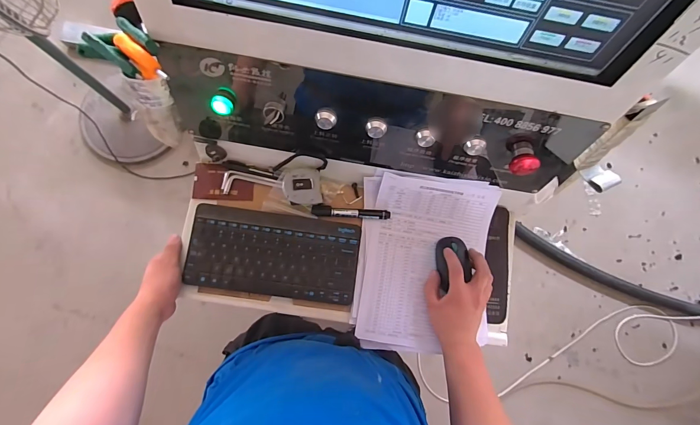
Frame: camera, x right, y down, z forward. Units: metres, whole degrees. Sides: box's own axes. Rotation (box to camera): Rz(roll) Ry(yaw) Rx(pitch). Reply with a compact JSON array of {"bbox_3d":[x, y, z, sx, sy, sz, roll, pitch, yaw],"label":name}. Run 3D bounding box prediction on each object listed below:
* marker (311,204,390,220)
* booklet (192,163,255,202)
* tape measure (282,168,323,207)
[{"bbox_3d":[0.002,-0.001,0.580,0.137,0.017,0.020,3,81,-4],"label":"marker"},{"bbox_3d":[-0.224,-0.053,0.586,0.103,0.009,0.063,2,81,-4],"label":"booklet"},{"bbox_3d":[-0.081,-0.043,0.565,0.063,0.029,0.063,-5,82,-5],"label":"tape measure"}]

